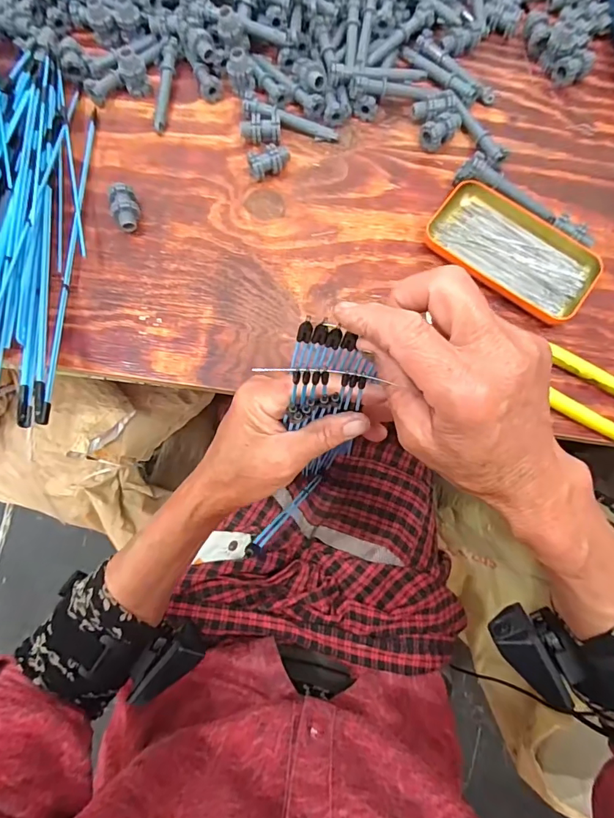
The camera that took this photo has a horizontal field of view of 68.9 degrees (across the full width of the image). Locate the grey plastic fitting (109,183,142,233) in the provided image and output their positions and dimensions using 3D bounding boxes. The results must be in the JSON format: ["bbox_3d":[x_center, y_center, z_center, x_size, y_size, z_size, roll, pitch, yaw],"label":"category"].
[{"bbox_3d":[-0.160,-0.178,0.398,0.020,0.023,0.039,-13,76,-5],"label":"grey plastic fitting"}]

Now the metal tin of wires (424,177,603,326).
[{"bbox_3d":[0.178,-0.137,0.391,0.141,0.021,0.077,33,77,8],"label":"metal tin of wires"}]

